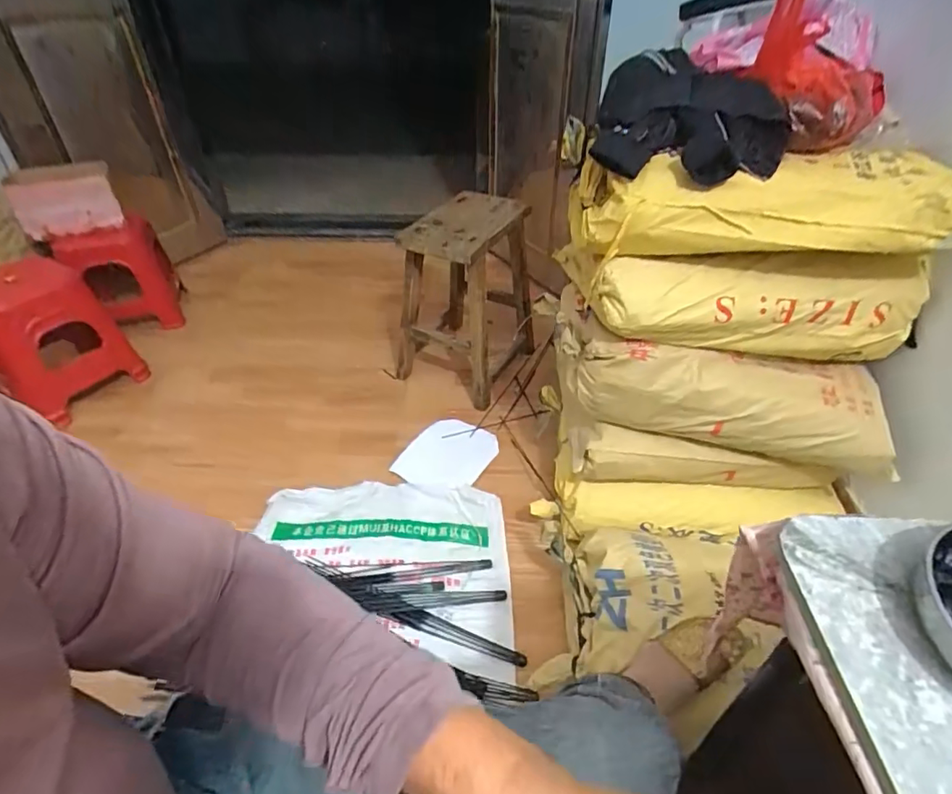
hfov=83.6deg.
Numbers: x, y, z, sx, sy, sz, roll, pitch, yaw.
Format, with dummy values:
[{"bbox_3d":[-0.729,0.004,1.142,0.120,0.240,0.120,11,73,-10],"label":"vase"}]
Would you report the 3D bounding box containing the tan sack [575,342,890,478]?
[{"bbox_3d":[0.493,-0.004,1.042,0.597,0.190,0.183,6,40,8],"label":"tan sack"}]

